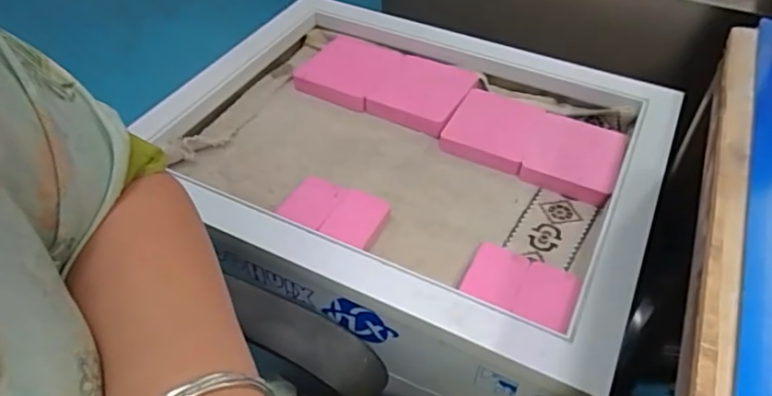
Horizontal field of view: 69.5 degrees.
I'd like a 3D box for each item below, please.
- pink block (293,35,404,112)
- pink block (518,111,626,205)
[{"bbox_3d":[-0.052,-0.165,0.709,0.112,0.022,0.117,16,48,16],"label":"pink block"},{"bbox_3d":[0.205,-0.048,0.602,0.089,0.024,0.113,20,49,18],"label":"pink block"}]

